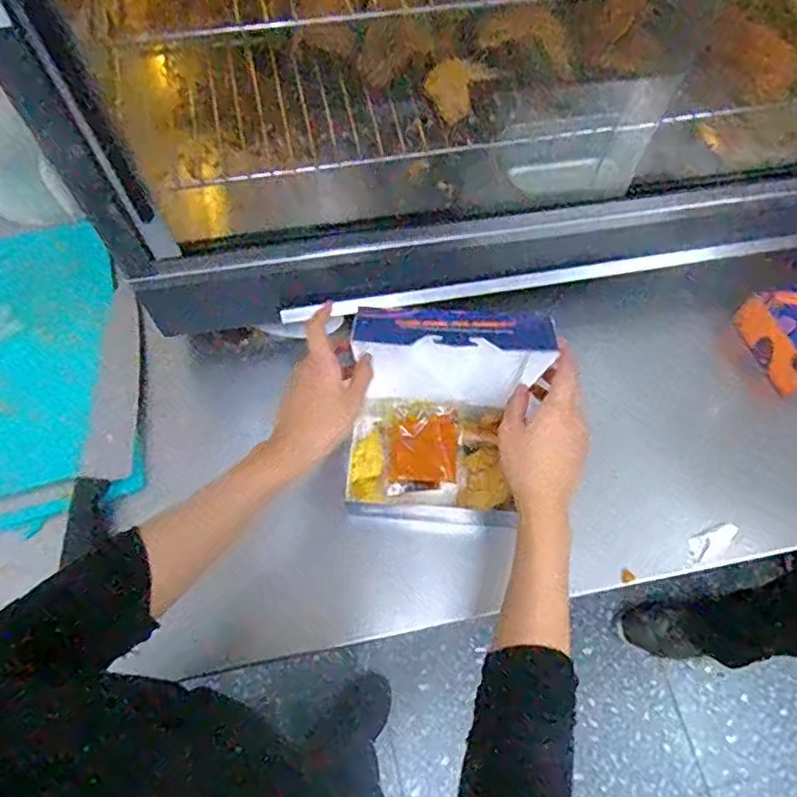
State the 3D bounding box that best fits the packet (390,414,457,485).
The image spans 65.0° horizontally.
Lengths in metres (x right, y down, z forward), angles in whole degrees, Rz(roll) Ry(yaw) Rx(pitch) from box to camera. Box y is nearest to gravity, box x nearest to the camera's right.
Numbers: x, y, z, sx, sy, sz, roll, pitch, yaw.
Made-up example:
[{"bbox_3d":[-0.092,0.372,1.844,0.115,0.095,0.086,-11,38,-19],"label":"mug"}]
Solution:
[{"bbox_3d":[0.025,0.050,0.612,0.063,0.014,0.065,1,67,-1],"label":"packet"}]

